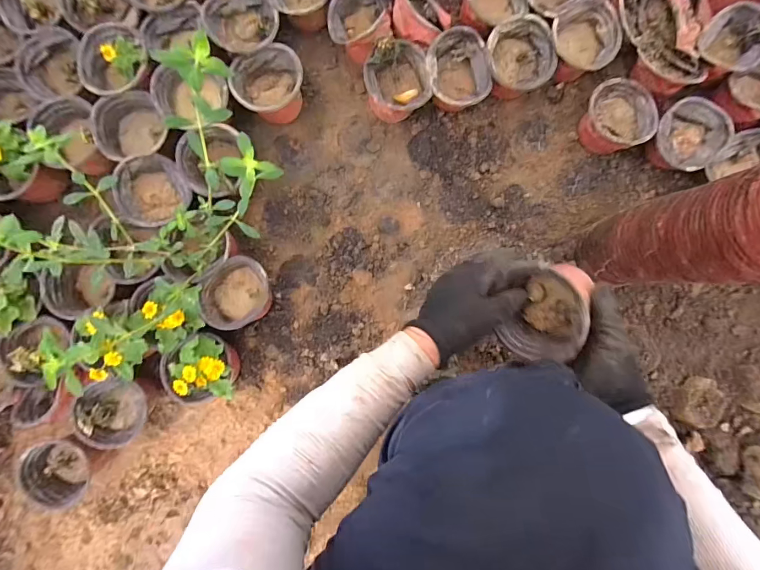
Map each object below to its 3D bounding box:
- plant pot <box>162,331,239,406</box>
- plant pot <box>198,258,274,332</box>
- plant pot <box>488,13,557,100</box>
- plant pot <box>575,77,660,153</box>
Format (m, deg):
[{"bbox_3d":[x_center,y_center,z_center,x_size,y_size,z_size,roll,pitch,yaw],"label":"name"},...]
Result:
[{"bbox_3d":[-0.255,0.121,0.543,0.097,0.092,0.093,0,88,1],"label":"plant pot"},{"bbox_3d":[-0.203,0.009,0.553,0.092,0.079,0.090,0,88,1],"label":"plant pot"},{"bbox_3d":[0.200,-0.333,0.557,0.091,0.065,0.091,0,88,1],"label":"plant pot"},{"bbox_3d":[0.351,-0.249,0.561,0.097,0.055,0.097,0,88,1],"label":"plant pot"}]

